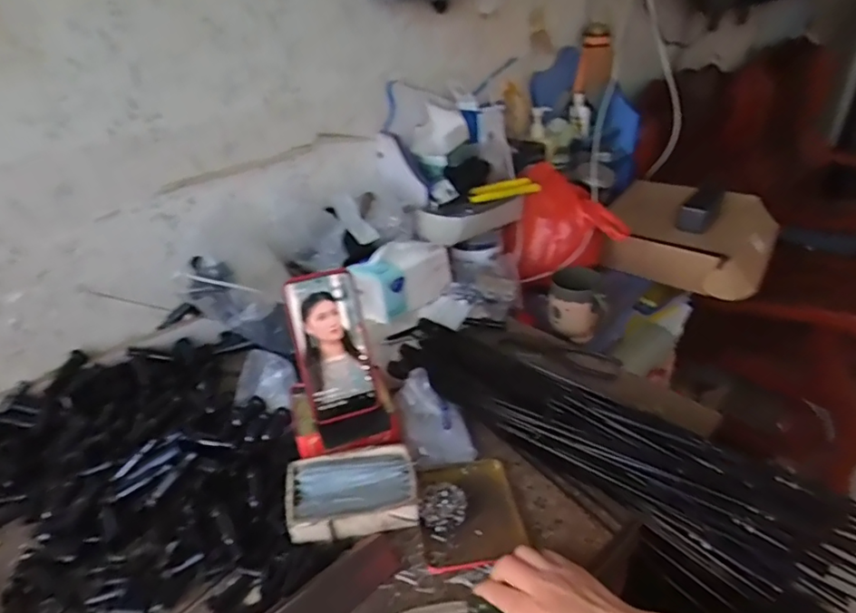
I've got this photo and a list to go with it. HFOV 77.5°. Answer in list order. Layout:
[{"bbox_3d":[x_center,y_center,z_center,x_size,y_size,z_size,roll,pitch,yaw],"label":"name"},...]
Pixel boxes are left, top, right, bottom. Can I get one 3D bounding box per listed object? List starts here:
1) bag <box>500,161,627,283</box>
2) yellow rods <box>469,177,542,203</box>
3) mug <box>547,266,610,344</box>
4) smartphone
[{"bbox_3d":[0.262,-0.153,0.990,0.189,0.159,0.182,10,34,27],"label":"bag"},{"bbox_3d":[0.139,-0.207,0.939,0.138,0.028,0.024,-16,31,-15],"label":"yellow rods"},{"bbox_3d":[0.254,-0.003,0.898,0.095,0.099,0.088,6,33,21],"label":"mug"},{"bbox_3d":[-0.107,0.044,0.595,0.079,0.162,0.015,-14,8,-12],"label":"smartphone"}]

